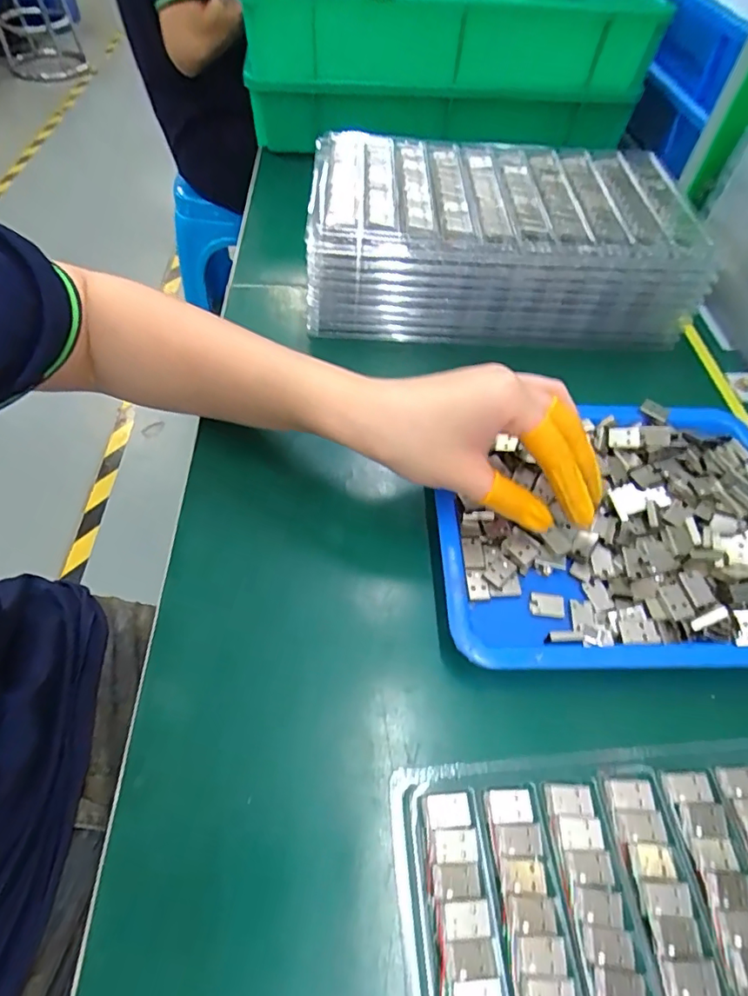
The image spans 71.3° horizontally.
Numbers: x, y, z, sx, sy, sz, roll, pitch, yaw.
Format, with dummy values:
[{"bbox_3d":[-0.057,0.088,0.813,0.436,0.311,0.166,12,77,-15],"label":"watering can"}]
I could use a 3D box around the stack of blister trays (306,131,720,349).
[{"bbox_3d":[0.097,-0.216,0.432,0.291,0.080,0.167,3,55,-1],"label":"stack of blister trays"}]

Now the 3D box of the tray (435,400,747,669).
[{"bbox_3d":[0.143,0.016,0.306,0.209,0.026,0.166,1,55,-3],"label":"tray"}]

